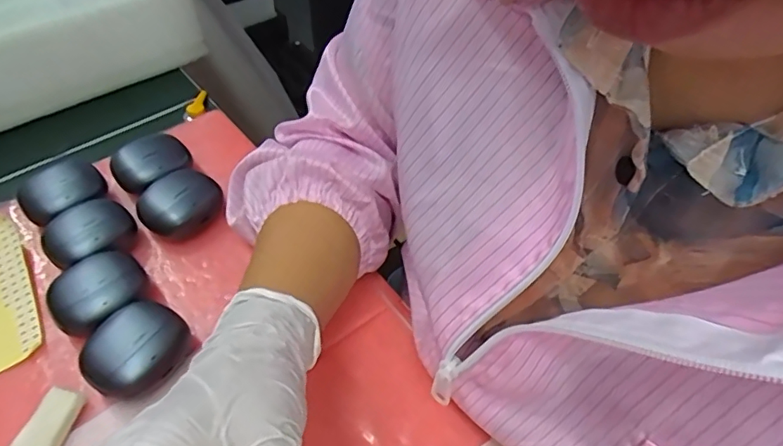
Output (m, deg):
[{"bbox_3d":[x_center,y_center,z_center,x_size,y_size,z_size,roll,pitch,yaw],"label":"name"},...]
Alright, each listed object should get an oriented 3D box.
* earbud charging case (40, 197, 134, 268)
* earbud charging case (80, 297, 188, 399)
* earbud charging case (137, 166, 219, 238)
[{"bbox_3d":[-0.213,0.008,0.368,0.046,0.030,0.055,32,56,25],"label":"earbud charging case"},{"bbox_3d":[-0.150,0.076,0.310,0.047,0.028,0.055,32,56,25],"label":"earbud charging case"},{"bbox_3d":[-0.157,-0.013,0.388,0.046,0.033,0.055,28,54,23],"label":"earbud charging case"}]

